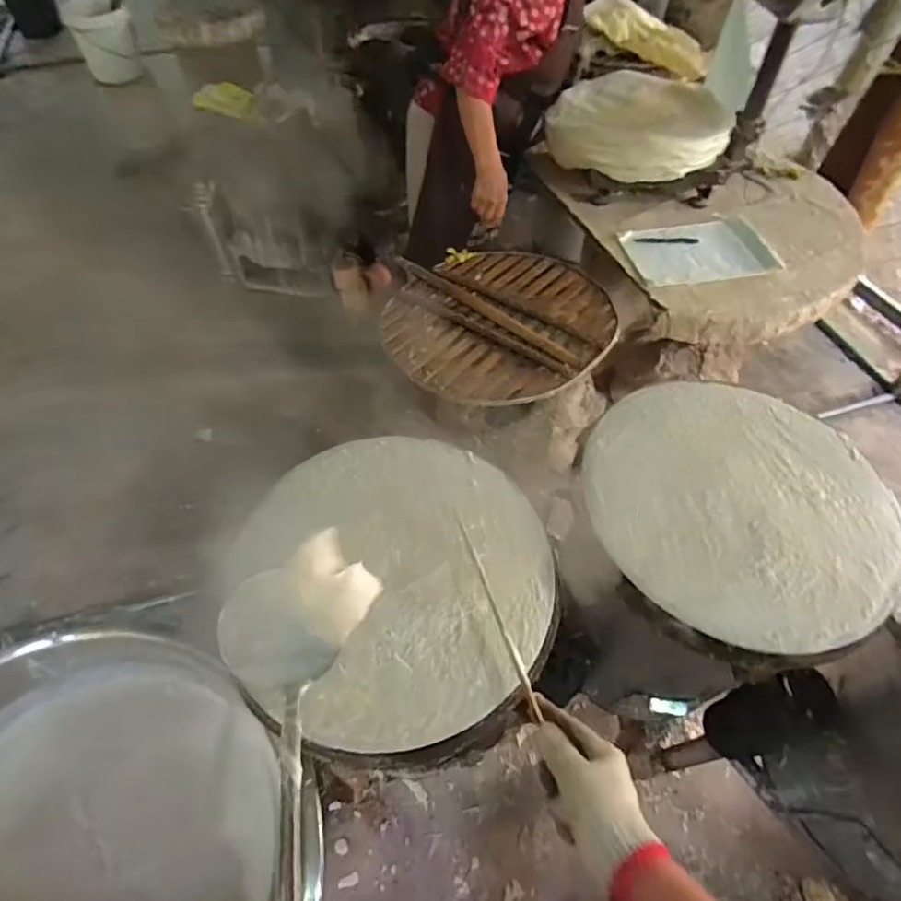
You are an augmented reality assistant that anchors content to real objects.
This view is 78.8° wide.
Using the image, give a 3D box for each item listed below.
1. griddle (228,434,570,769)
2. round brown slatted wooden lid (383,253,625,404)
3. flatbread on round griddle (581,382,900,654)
[{"bbox_3d":[-0.055,0.143,0.669,0.353,0.036,0.389,-26,58,-18],"label":"griddle"},{"bbox_3d":[0.083,-0.228,0.941,0.376,0.056,0.386,0,54,0],"label":"round brown slatted wooden lid"},{"bbox_3d":[0.368,0.059,0.712,0.372,0.030,0.379,-10,59,-8],"label":"flatbread on round griddle"}]

